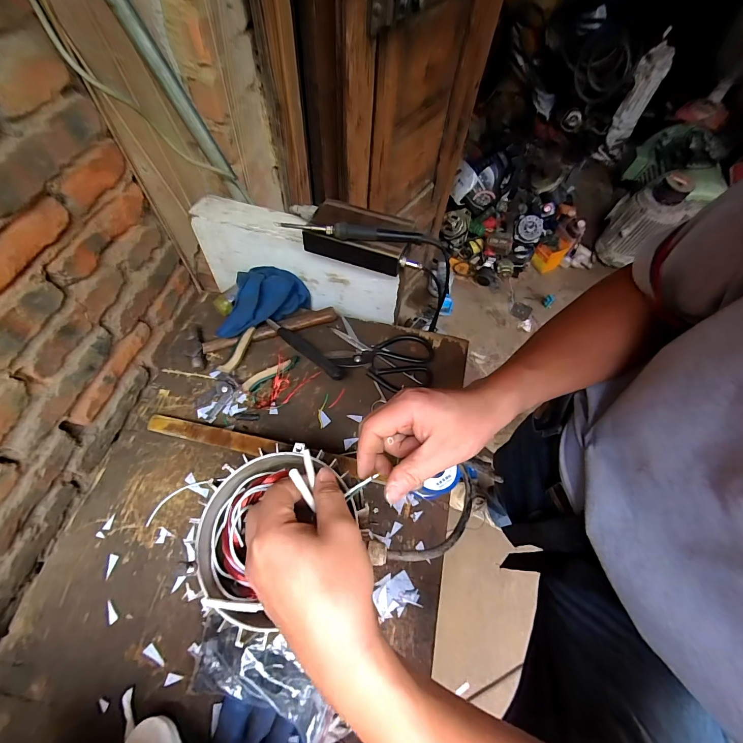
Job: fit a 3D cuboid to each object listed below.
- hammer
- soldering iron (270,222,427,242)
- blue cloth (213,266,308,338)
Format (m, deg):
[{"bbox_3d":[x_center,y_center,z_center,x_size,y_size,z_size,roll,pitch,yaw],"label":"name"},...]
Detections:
[{"bbox_3d":[-0.186,-0.077,0.590,0.246,0.027,0.069,-22,65,-14],"label":"hammer"},{"bbox_3d":[-0.029,-0.201,0.498,0.206,0.022,0.015,-1,62,-4],"label":"soldering iron"},{"bbox_3d":[-0.202,-0.129,0.598,0.169,0.060,0.101,-40,71,-21],"label":"blue cloth"}]

